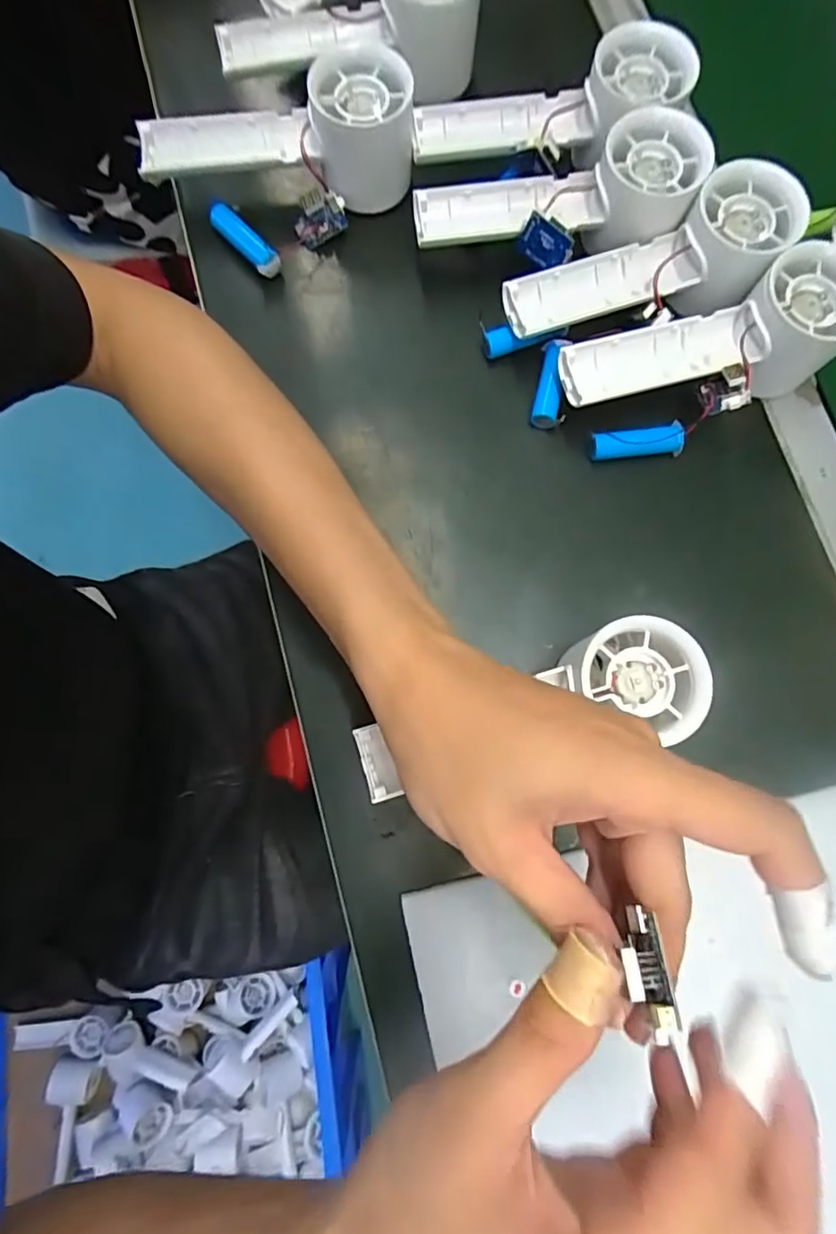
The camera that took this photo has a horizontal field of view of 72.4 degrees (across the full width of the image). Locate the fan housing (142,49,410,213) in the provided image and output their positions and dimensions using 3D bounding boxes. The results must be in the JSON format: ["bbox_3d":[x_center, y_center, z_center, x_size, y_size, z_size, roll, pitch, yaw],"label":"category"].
[{"bbox_3d":[-0.083,-0.283,0.336,0.158,0.055,0.058,0,79,-1],"label":"fan housing"}]

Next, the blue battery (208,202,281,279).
[{"bbox_3d":[-0.104,-0.227,0.345,0.015,0.013,0.058,-40,82,-8],"label":"blue battery"}]

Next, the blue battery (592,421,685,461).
[{"bbox_3d":[0.123,-0.098,0.321,0.050,0.012,0.014,-3,79,-1],"label":"blue battery"}]

